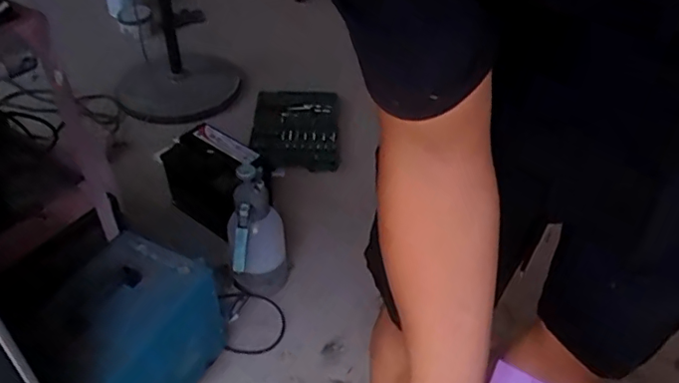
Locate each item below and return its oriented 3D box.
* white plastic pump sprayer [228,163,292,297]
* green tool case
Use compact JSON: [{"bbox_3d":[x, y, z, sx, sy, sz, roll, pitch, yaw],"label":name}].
[{"bbox_3d":[-0.172,0.103,1.226,0.127,0.307,0.157,-9,45,-11],"label":"white plastic pump sprayer"},{"bbox_3d":[-0.138,-0.200,1.799,0.259,0.039,0.387,0,44,-2],"label":"green tool case"}]

